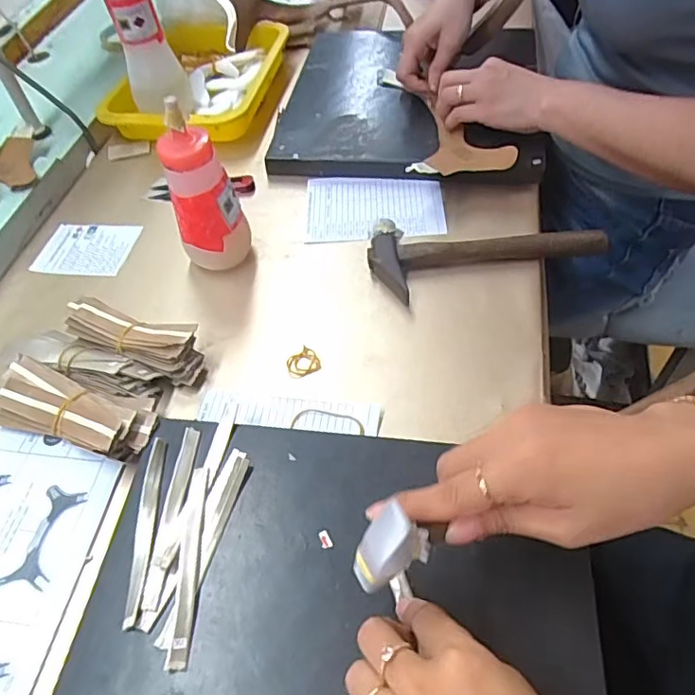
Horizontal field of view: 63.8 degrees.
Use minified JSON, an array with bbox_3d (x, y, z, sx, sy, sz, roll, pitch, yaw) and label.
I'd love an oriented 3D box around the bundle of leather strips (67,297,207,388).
[{"bbox_3d":[-0.180,-0.007,0.475,0.128,0.041,0.037,18,56,18],"label":"bundle of leather strips"}]

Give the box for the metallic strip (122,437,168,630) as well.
[{"bbox_3d":[-0.134,0.116,0.369,0.014,0.005,0.123,-6,52,1],"label":"metallic strip"}]

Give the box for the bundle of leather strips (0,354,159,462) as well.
[{"bbox_3d":[-0.209,0.051,0.436,0.136,0.032,0.052,14,55,16],"label":"bundle of leather strips"}]

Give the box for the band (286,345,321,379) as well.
[{"bbox_3d":[-0.038,0.014,0.470,0.028,0.004,0.026,-3,52,4],"label":"band"}]

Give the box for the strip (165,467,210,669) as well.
[{"bbox_3d":[-0.099,0.132,0.352,0.012,0.007,0.121,-5,52,2],"label":"strip"}]

